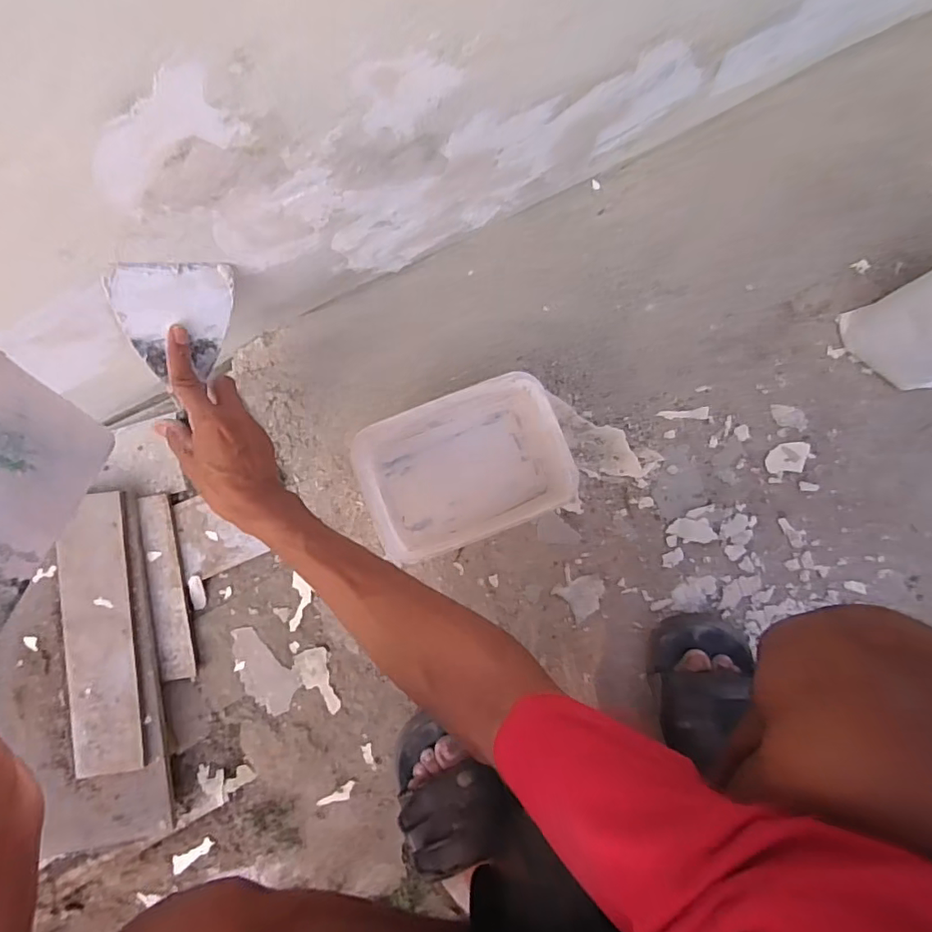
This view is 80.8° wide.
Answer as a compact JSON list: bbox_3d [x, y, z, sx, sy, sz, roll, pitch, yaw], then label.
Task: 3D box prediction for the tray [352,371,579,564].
[{"bbox_3d":[-0.001,0.003,0.555,0.195,0.076,0.141,-22,84,-3],"label":"tray"}]

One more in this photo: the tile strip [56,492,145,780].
[{"bbox_3d":[-0.377,0.172,0.561,0.067,0.009,0.279,-6,87,-3],"label":"tile strip"}]

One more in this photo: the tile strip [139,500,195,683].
[{"bbox_3d":[-0.319,0.130,0.581,0.032,0.010,0.196,-8,84,-3],"label":"tile strip"}]

